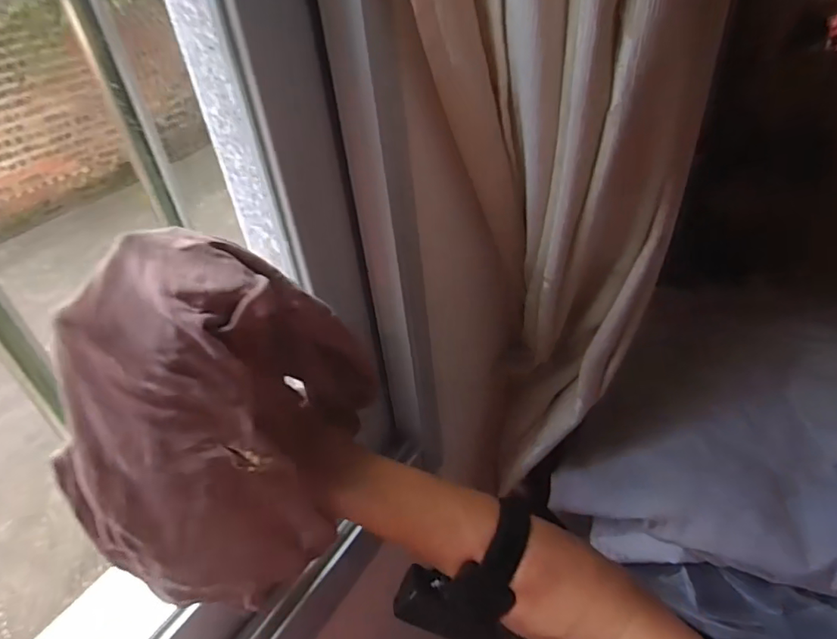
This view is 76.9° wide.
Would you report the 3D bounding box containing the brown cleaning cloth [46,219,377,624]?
[{"bbox_3d":[-0.105,0.052,0.313,0.089,0.202,0.167,3,39,14],"label":"brown cleaning cloth"}]

